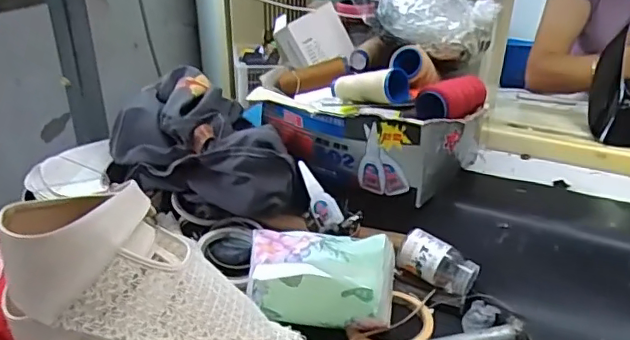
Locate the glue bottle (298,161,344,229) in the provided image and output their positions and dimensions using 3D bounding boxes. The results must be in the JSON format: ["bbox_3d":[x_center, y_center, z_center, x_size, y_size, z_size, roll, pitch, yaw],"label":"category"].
[{"bbox_3d":[0.003,0.028,0.659,0.030,0.012,0.086,-17,64,-29],"label":"glue bottle"}]

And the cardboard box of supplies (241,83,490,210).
[{"bbox_3d":[0.067,-0.054,0.751,0.283,0.107,0.178,12,29,23],"label":"cardboard box of supplies"}]

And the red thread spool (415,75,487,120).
[{"bbox_3d":[0.167,-0.091,0.685,0.052,0.044,0.107,21,34,36],"label":"red thread spool"}]

